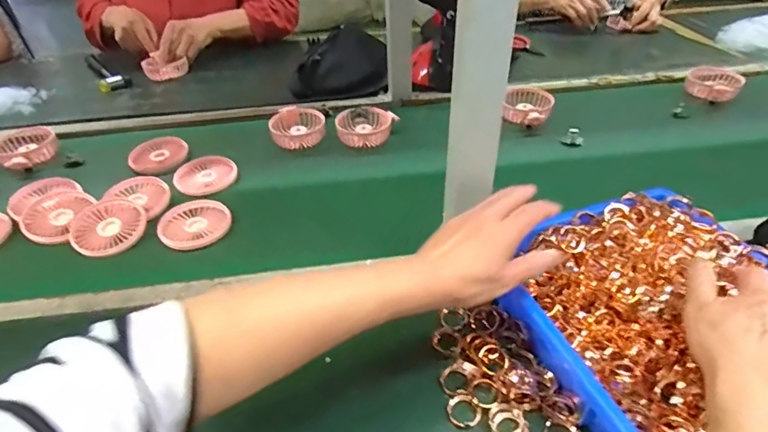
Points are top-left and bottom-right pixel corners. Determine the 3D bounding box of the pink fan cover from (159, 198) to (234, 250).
[{"bbox_3d":[-0.250,0.009,0.629,0.087,0.022,0.079,-18,41,-17],"label":"pink fan cover"}]

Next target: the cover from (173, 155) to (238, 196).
[{"bbox_3d":[-0.267,-0.061,0.709,0.088,0.017,0.078,-27,53,-7],"label":"cover"}]

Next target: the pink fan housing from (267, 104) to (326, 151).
[{"bbox_3d":[-0.147,-0.149,0.804,0.089,0.036,0.082,-10,39,-8],"label":"pink fan housing"}]

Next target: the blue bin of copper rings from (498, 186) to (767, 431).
[{"bbox_3d":[0.267,0.120,0.383,0.233,0.068,0.350,-17,41,-16],"label":"blue bin of copper rings"}]

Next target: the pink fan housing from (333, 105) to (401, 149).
[{"bbox_3d":[-0.031,-0.153,0.799,0.107,0.037,0.077,2,39,7],"label":"pink fan housing"}]

